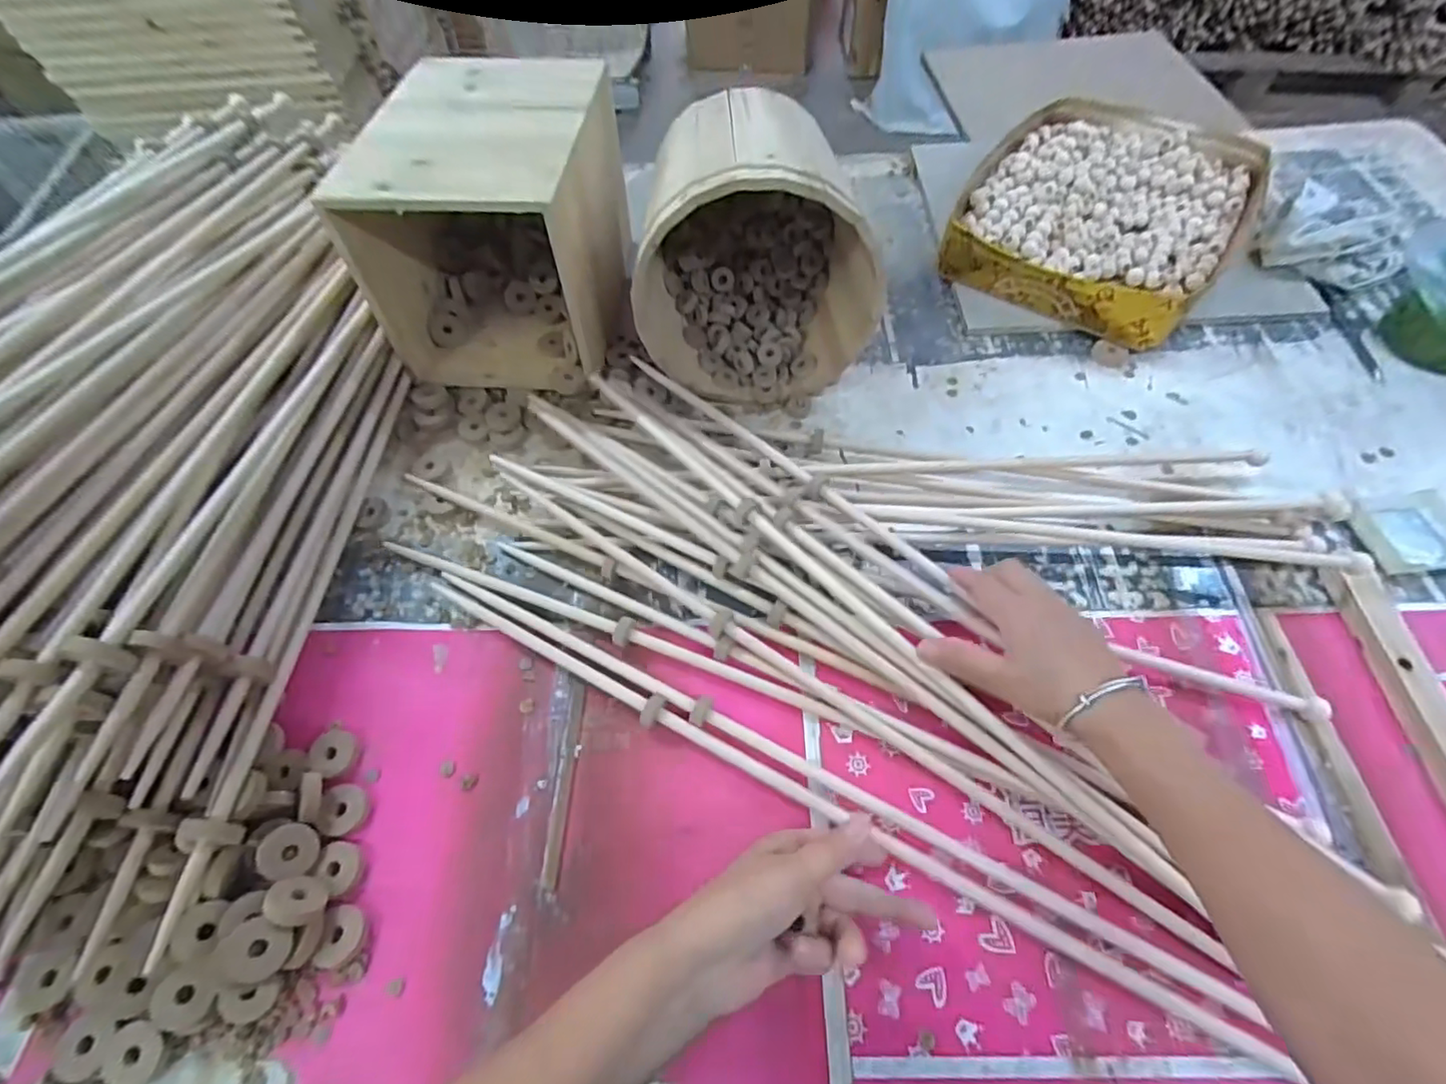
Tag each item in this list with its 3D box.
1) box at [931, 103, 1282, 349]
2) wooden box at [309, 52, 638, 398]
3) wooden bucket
[{"bbox_3d":[0.463,-0.403,0.755,0.306,0.068,0.376,34,67,20],"label":"box"},{"bbox_3d":[-0.231,-0.333,0.641,0.216,0.201,0.274,4,60,5],"label":"wooden box"},{"bbox_3d":[0.039,-0.298,0.621,0.221,0.227,0.232,3,60,4],"label":"wooden bucket"}]

